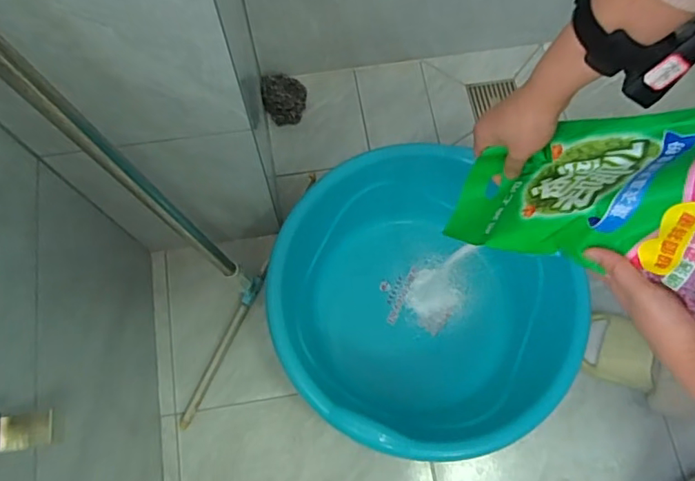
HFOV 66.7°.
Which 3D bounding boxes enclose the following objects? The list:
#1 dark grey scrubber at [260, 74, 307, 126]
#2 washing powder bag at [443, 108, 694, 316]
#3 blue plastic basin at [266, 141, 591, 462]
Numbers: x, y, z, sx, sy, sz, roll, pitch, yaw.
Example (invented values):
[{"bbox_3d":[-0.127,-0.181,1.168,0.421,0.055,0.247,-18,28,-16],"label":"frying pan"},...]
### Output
[{"bbox_3d":[-0.122,-0.274,1.026,0.084,0.055,0.106,-11,74,-5],"label":"dark grey scrubber"},{"bbox_3d":[0.234,-0.049,0.488,0.057,0.286,0.165,29,85,-38],"label":"washing powder bag"},{"bbox_3d":[0.098,0.104,0.835,0.399,0.179,0.438,1,73,-2],"label":"blue plastic basin"}]

